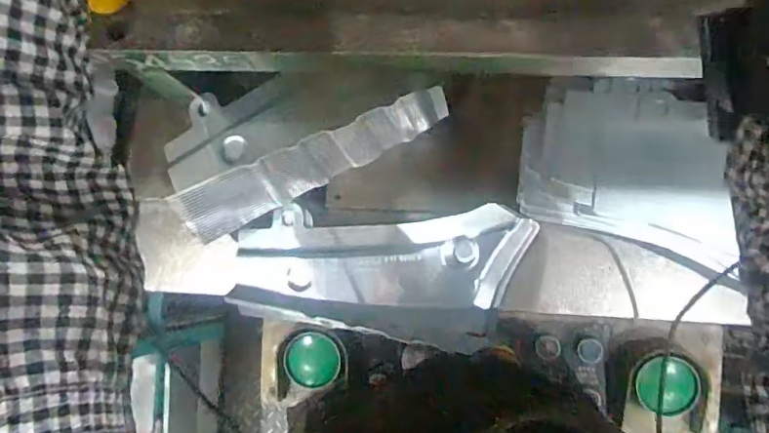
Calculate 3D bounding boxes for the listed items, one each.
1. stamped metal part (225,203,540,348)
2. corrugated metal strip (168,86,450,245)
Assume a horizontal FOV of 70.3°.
[{"bbox_3d":[-0.008,0.050,0.595,0.315,0.033,0.150,8,85,8],"label":"stamped metal part"},{"bbox_3d":[-0.072,-0.049,0.539,0.283,0.065,0.020,-23,47,10],"label":"corrugated metal strip"}]

